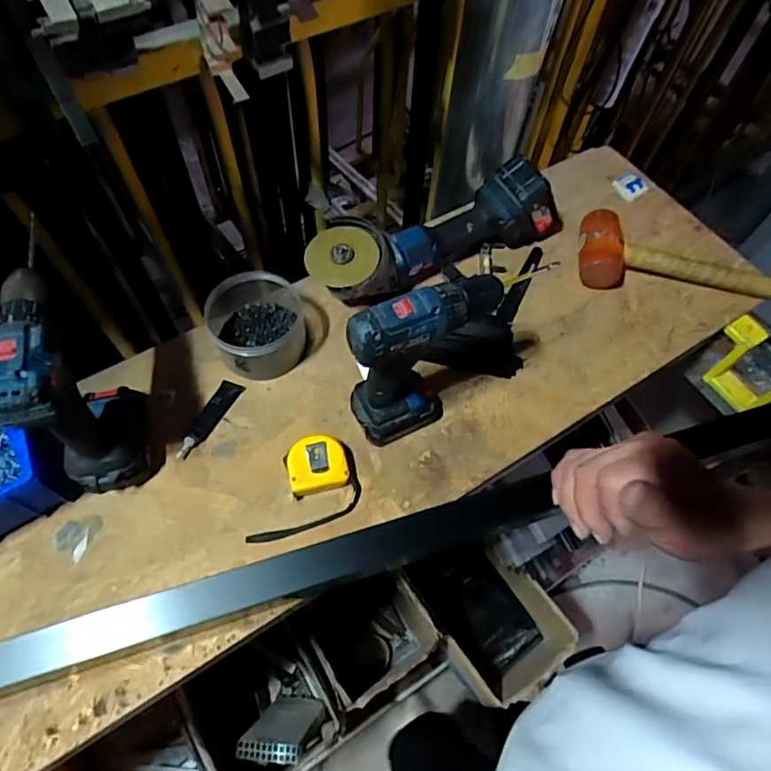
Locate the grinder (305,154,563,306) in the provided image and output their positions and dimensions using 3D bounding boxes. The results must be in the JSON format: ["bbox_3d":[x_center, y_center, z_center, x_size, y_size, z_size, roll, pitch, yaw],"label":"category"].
[{"bbox_3d":[0.077,-0.211,0.723,0.385,0.107,0.101,-27,66,-17],"label":"grinder"}]

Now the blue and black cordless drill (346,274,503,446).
[{"bbox_3d":[0.036,-0.022,0.567,0.158,0.215,0.062,-19,64,-13],"label":"blue and black cordless drill"}]

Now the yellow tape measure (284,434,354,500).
[{"bbox_3d":[-0.075,0.090,0.610,0.072,0.032,0.059,-15,63,-11],"label":"yellow tape measure"}]

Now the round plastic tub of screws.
[{"bbox_3d":[-0.162,-0.078,0.672,0.115,0.070,0.125,1,61,-2],"label":"round plastic tub of screws"}]

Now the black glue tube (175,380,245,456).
[{"bbox_3d":[-0.208,0.038,0.637,0.025,0.013,0.107,23,63,9],"label":"black glue tube"}]

